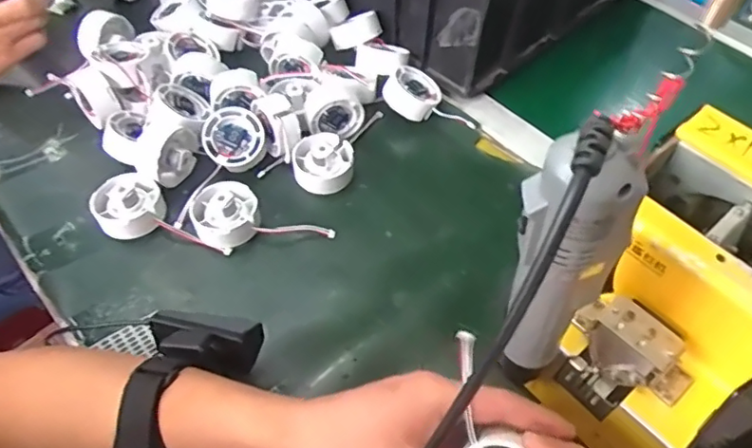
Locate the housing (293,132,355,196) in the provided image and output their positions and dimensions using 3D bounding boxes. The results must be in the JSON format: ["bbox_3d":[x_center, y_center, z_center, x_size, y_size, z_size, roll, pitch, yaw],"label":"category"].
[{"bbox_3d":[-0.048,-0.058,0.528,0.055,0.035,0.053,1,53,-2],"label":"housing"}]

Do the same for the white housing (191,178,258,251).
[{"bbox_3d":[-0.128,-0.009,0.485,0.052,0.026,0.056,1,53,-2],"label":"white housing"}]

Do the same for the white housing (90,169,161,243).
[{"bbox_3d":[-0.212,-0.017,0.489,0.053,0.034,0.060,-24,58,-19],"label":"white housing"}]

